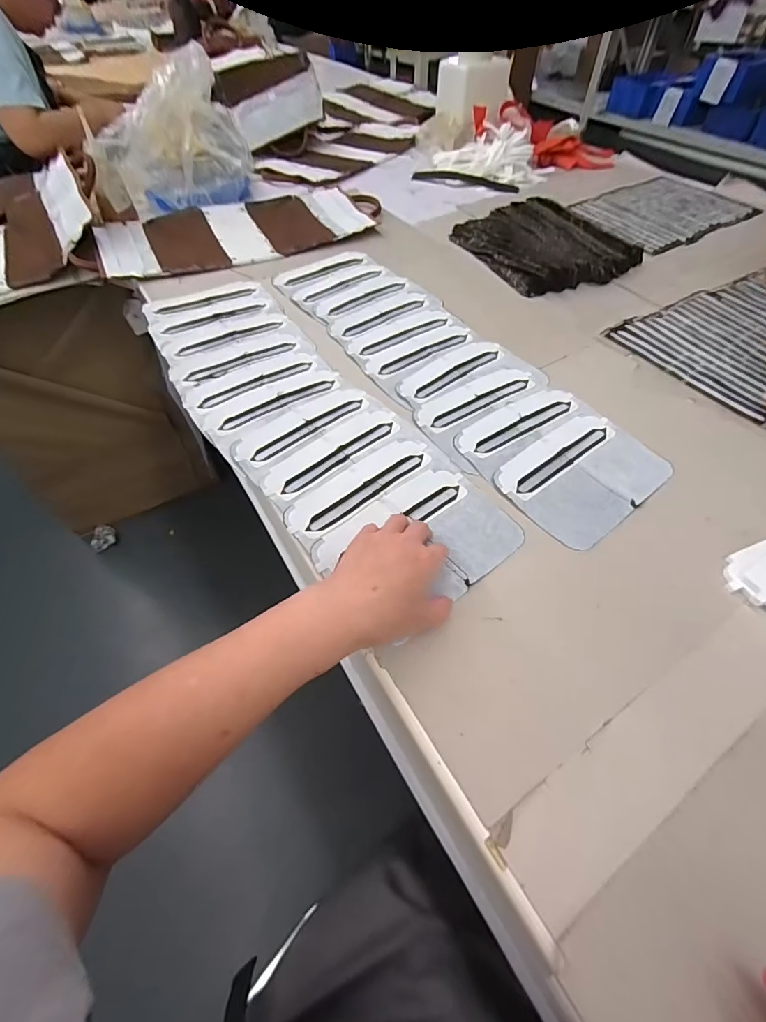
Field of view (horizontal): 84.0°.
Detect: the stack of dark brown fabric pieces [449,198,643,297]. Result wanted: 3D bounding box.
[{"bbox_3d":[0.304,-0.508,0.803,0.261,0.039,0.285,-21,56,-16],"label":"stack of dark brown fabric pieces"}]

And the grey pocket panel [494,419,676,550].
[{"bbox_3d":[0.230,-0.043,0.486,0.188,0.005,0.126,-32,60,-22],"label":"grey pocket panel"}]

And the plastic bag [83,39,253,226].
[{"bbox_3d":[-0.439,-0.778,0.885,0.293,0.217,0.189,-13,55,-9],"label":"plastic bag"}]

